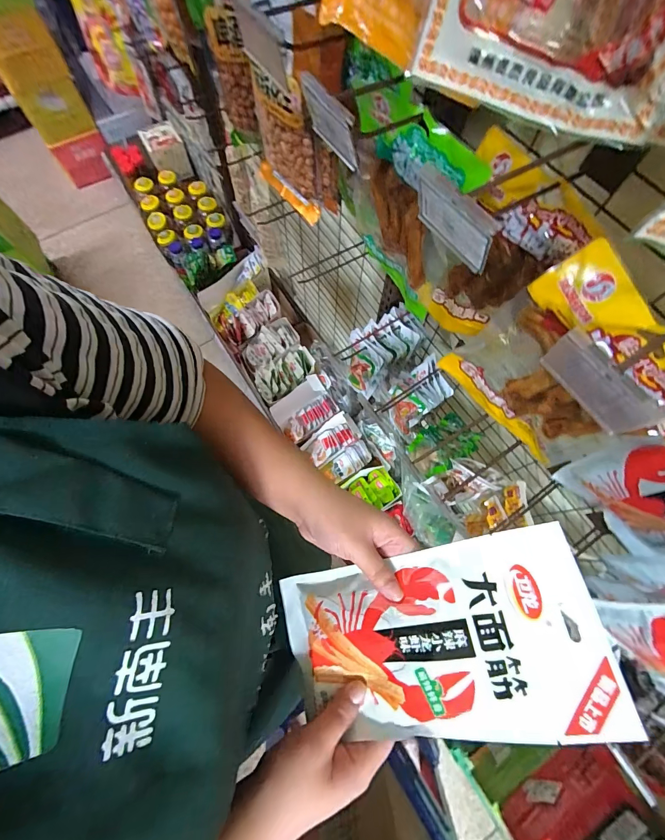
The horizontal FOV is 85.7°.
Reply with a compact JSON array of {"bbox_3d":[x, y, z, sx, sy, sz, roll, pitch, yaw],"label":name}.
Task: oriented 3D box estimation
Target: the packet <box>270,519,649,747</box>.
[{"bbox_3d":[0.071,0.168,0.274,0.233,0.018,0.124,-19,63,18],"label":"packet"}]

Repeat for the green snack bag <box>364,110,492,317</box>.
[{"bbox_3d":[0.086,-0.233,0.422,0.034,0.211,0.135,-42,76,-13],"label":"green snack bag"}]

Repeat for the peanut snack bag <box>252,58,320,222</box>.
[{"bbox_3d":[-0.067,-0.395,0.511,0.033,0.172,0.126,-34,74,-11],"label":"peanut snack bag"}]

